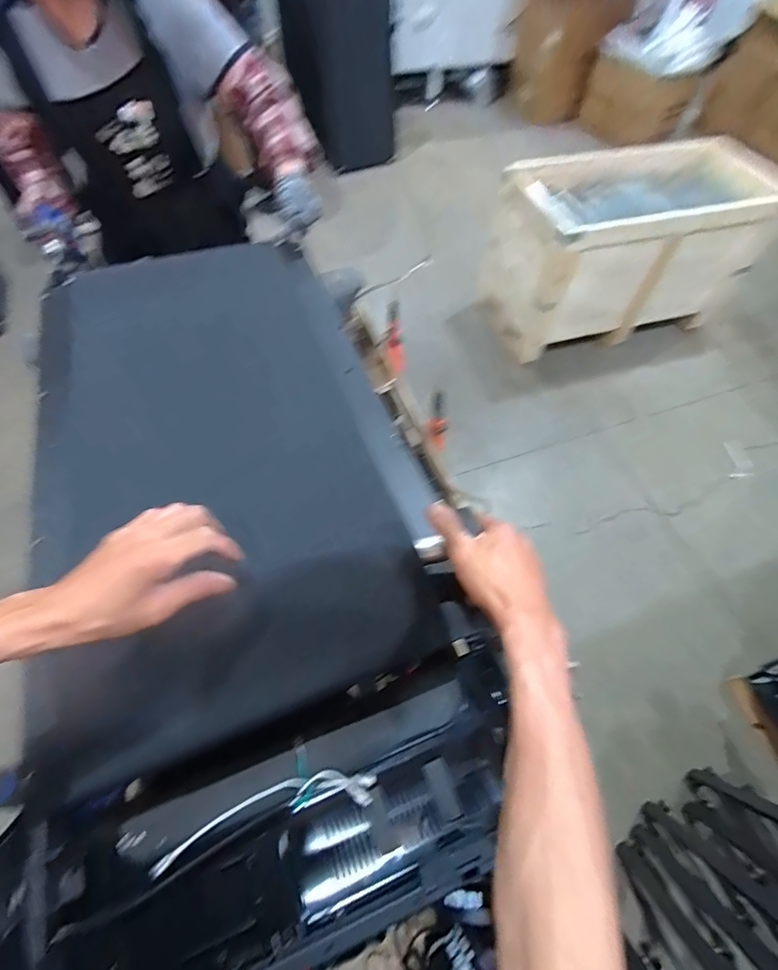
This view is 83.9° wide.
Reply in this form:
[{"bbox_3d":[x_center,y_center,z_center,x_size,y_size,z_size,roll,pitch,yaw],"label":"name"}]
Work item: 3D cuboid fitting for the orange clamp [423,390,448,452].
[{"bbox_3d":[0.107,-0.141,0.986,0.050,0.145,0.038,-1,30,-1],"label":"orange clamp"}]

